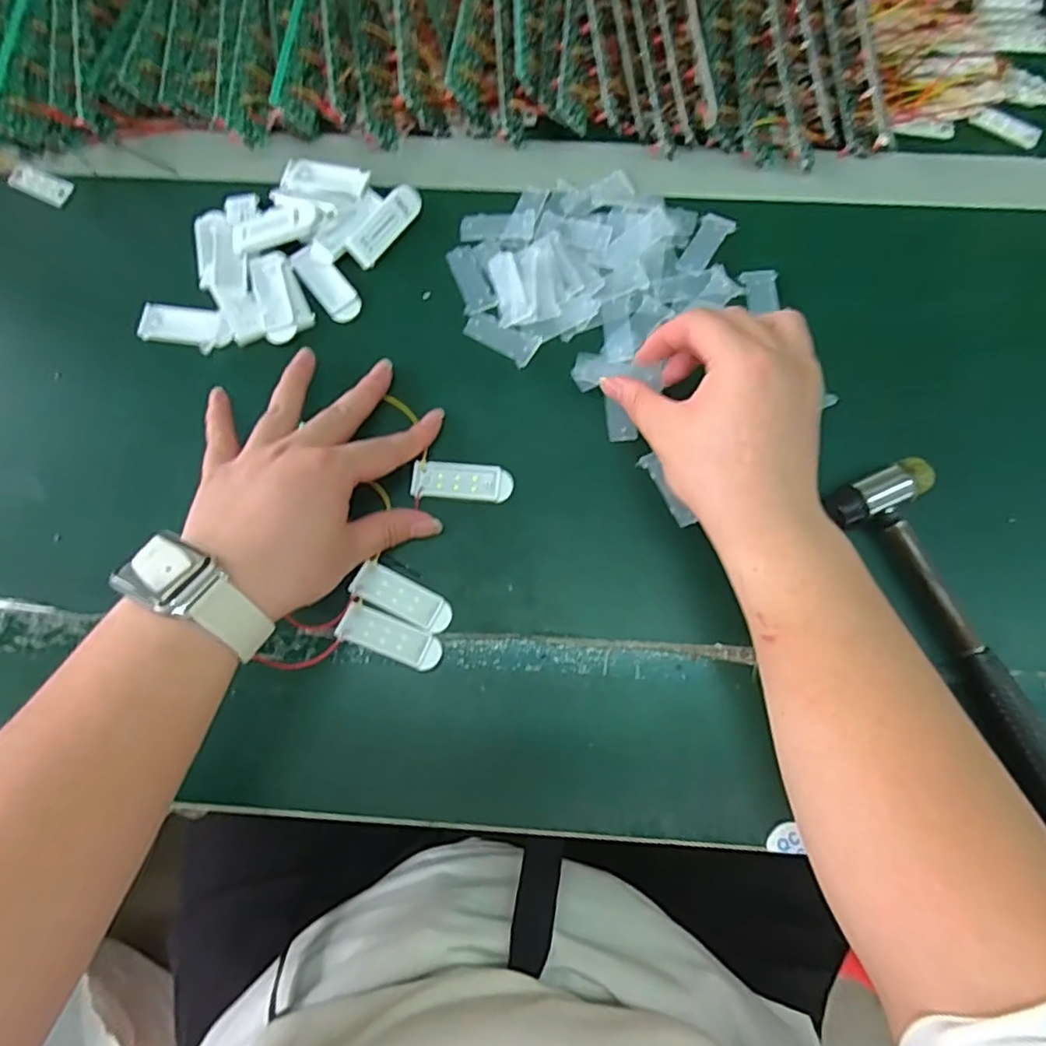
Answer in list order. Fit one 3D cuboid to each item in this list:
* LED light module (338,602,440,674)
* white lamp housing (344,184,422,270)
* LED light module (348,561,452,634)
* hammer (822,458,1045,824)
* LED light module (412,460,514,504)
[{"bbox_3d":[-0.074,0.064,0.346,0.058,0.009,0.021,22,77,6],"label":"LED light module"},{"bbox_3d":[-0.090,-0.195,0.407,0.019,0.009,0.060,36,79,9],"label":"white lamp housing"},{"bbox_3d":[-0.068,0.043,0.353,0.058,0.005,0.021,26,78,7],"label":"LED light module"},{"bbox_3d":[0.250,0.075,0.330,0.056,0.021,0.233,-28,78,-6],"label":"hammer"},{"bbox_3d":[-0.036,-0.025,0.370,0.058,0.006,0.023,5,76,2],"label":"LED light module"}]

